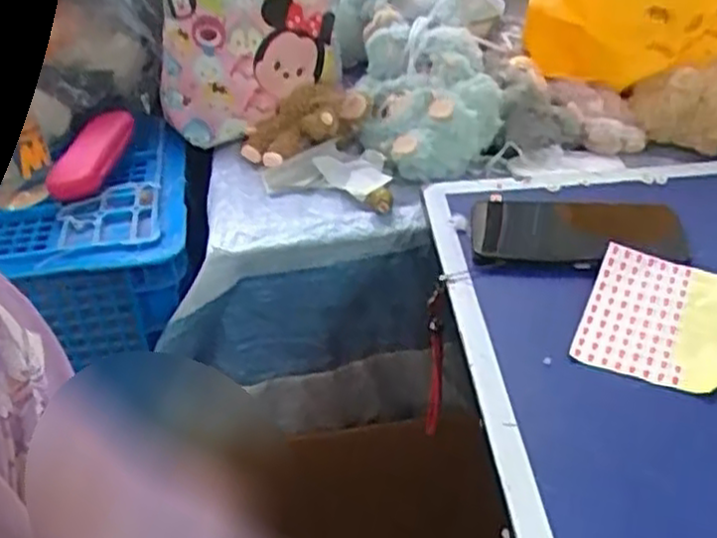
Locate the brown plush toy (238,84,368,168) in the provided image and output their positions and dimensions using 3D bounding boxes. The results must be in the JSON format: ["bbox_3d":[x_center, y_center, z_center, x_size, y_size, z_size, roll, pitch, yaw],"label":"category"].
[{"bbox_3d":[-0.057,-0.147,0.783,0.124,0.051,0.086,-14,38,-13],"label":"brown plush toy"}]

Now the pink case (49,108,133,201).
[{"bbox_3d":[-0.265,-0.117,0.768,0.035,0.029,0.152,3,38,9],"label":"pink case"}]

